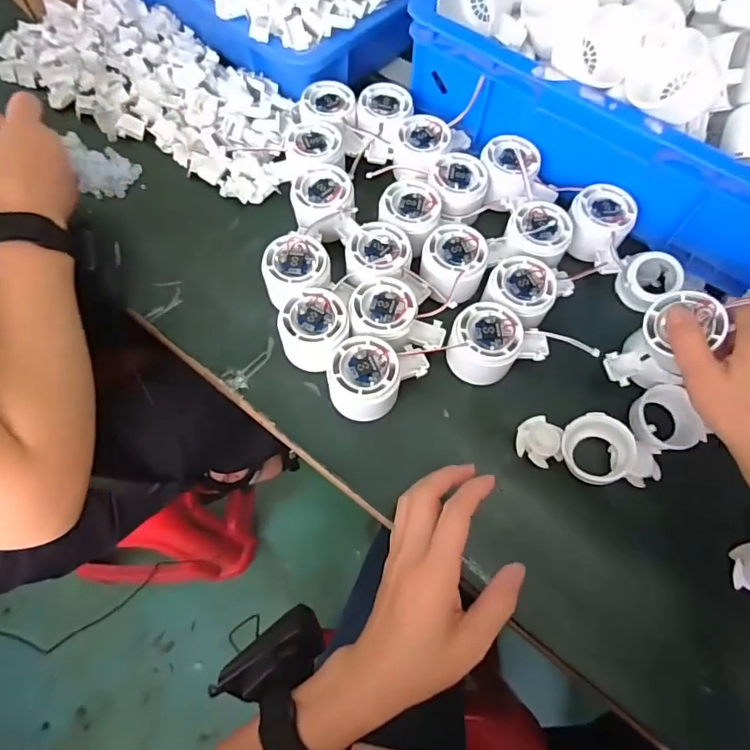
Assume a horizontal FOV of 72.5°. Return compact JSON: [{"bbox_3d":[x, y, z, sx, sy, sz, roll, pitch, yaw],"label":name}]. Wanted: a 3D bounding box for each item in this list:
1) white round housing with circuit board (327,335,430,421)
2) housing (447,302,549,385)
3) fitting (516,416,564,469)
[{"bbox_3d":[-0.001,-0.003,0.429,0.081,0.048,0.058,-41,73,-16],"label":"white round housing with circuit board"},{"bbox_3d":[0.105,-0.022,0.441,0.085,0.044,0.063,14,67,5],"label":"housing"},{"bbox_3d":[0.137,0.054,0.425,0.034,0.013,0.041,7,67,2],"label":"fitting"}]

